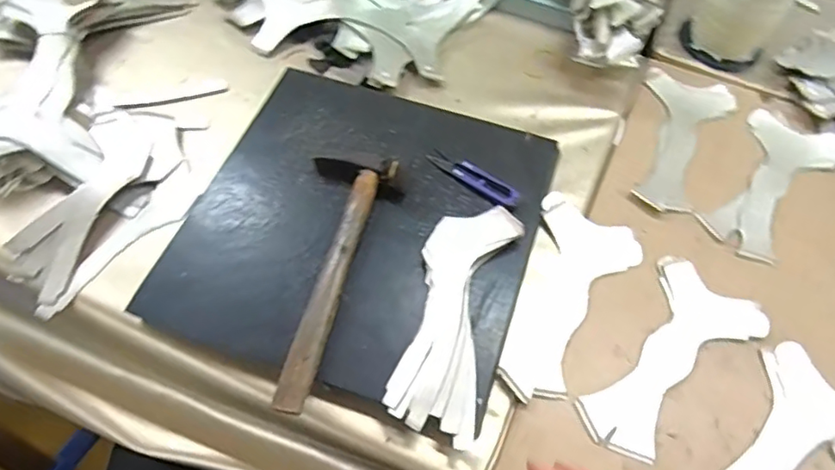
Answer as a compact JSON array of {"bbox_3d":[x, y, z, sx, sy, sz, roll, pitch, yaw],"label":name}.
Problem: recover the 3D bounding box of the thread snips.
[{"bbox_3d":[0.055,-0.057,0.552,0.098,0.011,0.023,35,64,18],"label":"thread snips"}]

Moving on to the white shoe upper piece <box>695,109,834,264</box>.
[{"bbox_3d":[0.359,-0.054,0.588,0.095,0.006,0.186,35,64,18],"label":"white shoe upper piece"}]

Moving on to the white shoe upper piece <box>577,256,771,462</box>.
[{"bbox_3d":[0.210,0.104,0.492,0.094,0.004,0.186,40,66,20],"label":"white shoe upper piece"}]

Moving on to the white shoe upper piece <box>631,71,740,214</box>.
[{"bbox_3d":[0.282,-0.098,0.615,0.089,0.006,0.180,17,60,8],"label":"white shoe upper piece"}]

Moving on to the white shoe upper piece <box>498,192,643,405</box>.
[{"bbox_3d":[0.128,0.056,0.514,0.092,0.012,0.189,25,62,12],"label":"white shoe upper piece"}]

